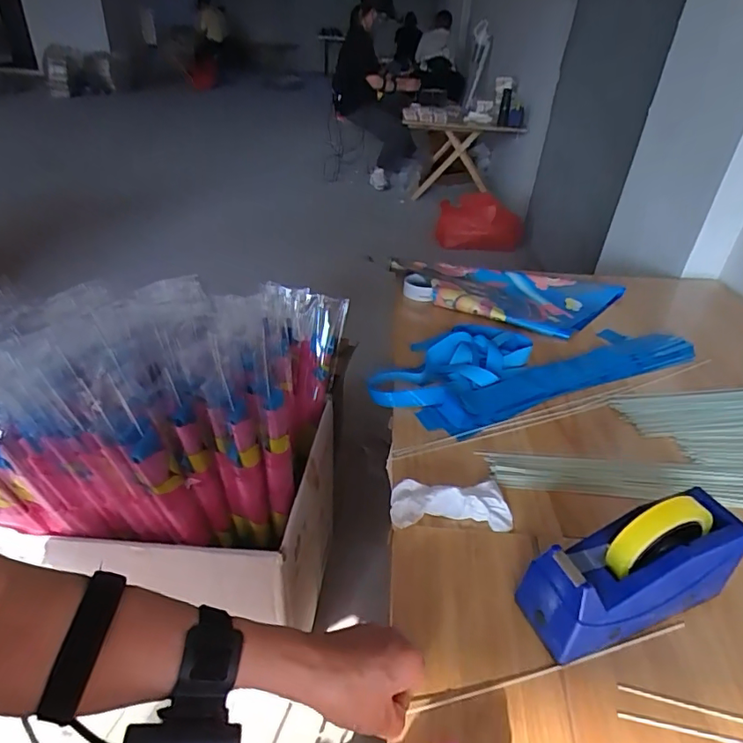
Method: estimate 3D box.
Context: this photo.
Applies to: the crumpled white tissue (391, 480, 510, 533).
[{"bbox_3d":[0.090,0.148,0.579,0.136,0.033,0.065,0,35,-6],"label":"crumpled white tissue"}]

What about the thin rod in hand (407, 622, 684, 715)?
[{"bbox_3d":[0.165,0.258,0.446,0.272,0.009,0.008,-7,36,-15],"label":"thin rod in hand"}]

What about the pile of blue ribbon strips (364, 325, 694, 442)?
[{"bbox_3d":[0.273,-0.029,0.855,0.569,0.025,0.213,-14,38,-23],"label":"pile of blue ribbon strips"}]

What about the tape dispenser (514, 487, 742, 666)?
[{"bbox_3d":[0.245,0.178,0.463,0.199,0.129,0.068,-9,37,-18],"label":"tape dispenser"}]

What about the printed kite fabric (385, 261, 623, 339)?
[{"bbox_3d":[0.272,-0.159,1.058,0.484,0.038,0.243,11,36,6],"label":"printed kite fabric"}]

